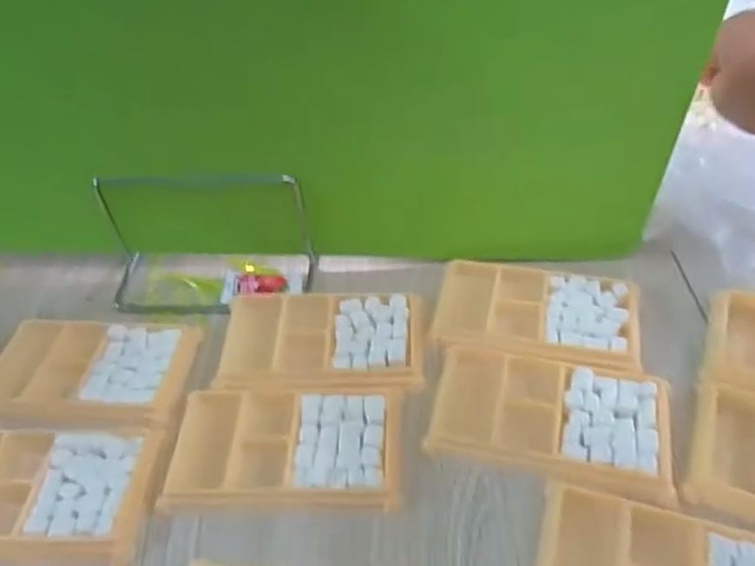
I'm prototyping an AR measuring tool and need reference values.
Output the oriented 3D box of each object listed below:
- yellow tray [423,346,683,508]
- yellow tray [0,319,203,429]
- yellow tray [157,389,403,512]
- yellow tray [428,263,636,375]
[{"bbox_3d":[0.102,0.077,0.363,0.134,0.012,0.077,10,46,16],"label":"yellow tray"},{"bbox_3d":[-0.195,0.059,0.419,0.133,0.014,0.079,2,45,8],"label":"yellow tray"},{"bbox_3d":[-0.054,0.096,0.365,0.134,0.009,0.076,-2,44,5],"label":"yellow tray"},{"bbox_3d":[0.108,0.020,0.421,0.133,0.011,0.077,8,46,14],"label":"yellow tray"}]

